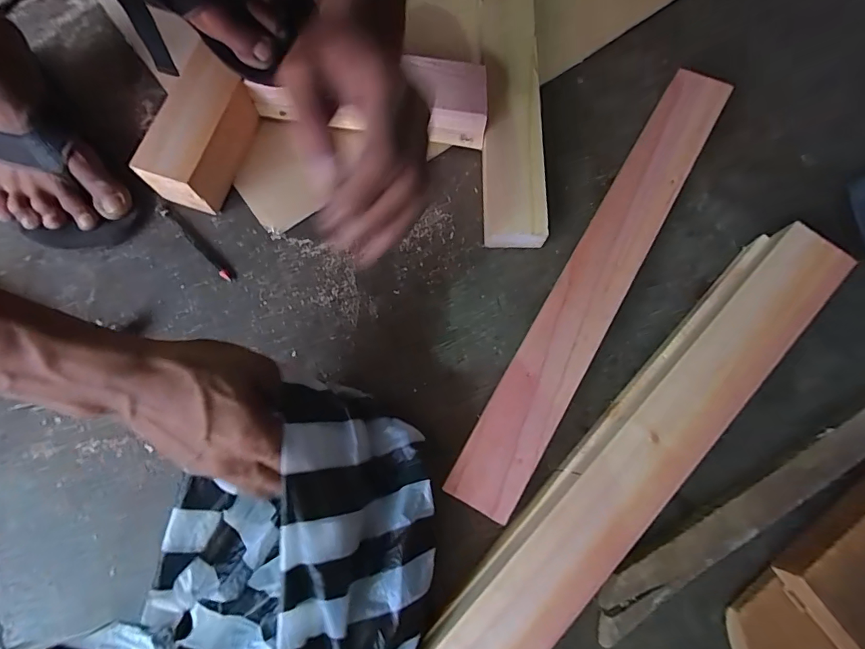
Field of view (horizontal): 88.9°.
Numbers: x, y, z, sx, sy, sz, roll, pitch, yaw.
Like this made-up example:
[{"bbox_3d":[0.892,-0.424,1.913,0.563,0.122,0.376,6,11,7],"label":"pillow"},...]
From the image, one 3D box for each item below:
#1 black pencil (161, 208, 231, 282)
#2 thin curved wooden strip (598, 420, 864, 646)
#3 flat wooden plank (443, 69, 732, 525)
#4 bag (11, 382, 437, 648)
[{"bbox_3d":[-0.237,-0.081,0.442,0.106,0.009,0.009,43,80,12],"label":"black pencil"},{"bbox_3d":[0.367,0.107,0.377,0.558,0.030,0.047,-28,76,-7],"label":"thin curved wooden strip"},{"bbox_3d":[0.149,-0.048,0.407,0.063,0.022,0.465,26,78,27],"label":"flat wooden plank"},{"bbox_3d":[-0.114,0.194,0.283,0.288,0.087,0.197,-43,78,-9],"label":"bag"}]

